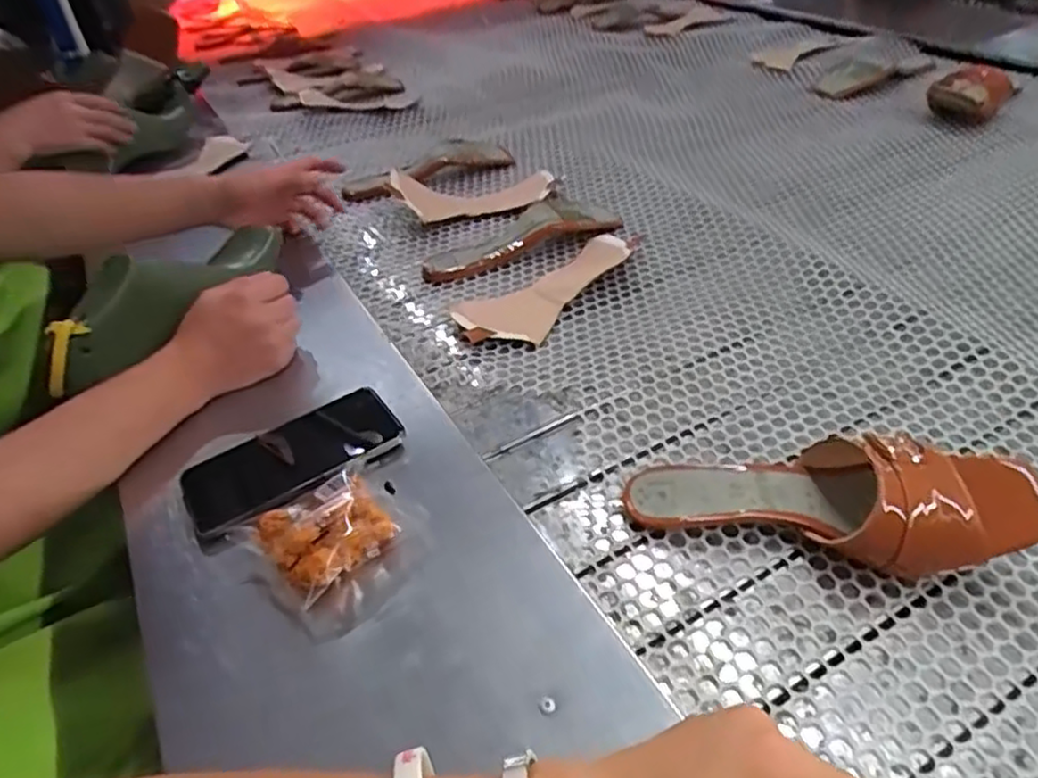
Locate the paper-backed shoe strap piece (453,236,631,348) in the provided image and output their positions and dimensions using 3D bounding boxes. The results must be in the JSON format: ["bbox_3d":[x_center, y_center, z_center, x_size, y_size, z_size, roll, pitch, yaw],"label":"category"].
[{"bbox_3d":[0.033,-0.116,0.722,0.104,0.025,0.220,28,51,33],"label":"paper-backed shoe strap piece"}]

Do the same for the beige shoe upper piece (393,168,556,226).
[{"bbox_3d":[-0.057,-0.266,0.901,0.211,0.042,0.099,-11,41,-6],"label":"beige shoe upper piece"}]

